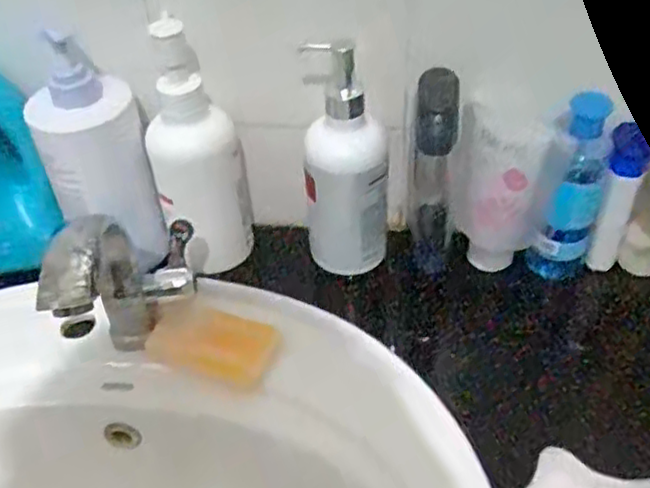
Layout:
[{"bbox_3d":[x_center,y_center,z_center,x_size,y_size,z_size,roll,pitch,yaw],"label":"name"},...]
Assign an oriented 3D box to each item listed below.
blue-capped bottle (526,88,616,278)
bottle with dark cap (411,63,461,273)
[{"bbox_3d":[0.192,-0.036,0.538,0.033,0.164,0.038,30,53,30],"label":"blue-capped bottle"},{"bbox_3d":[0.088,-0.051,0.565,0.032,0.186,0.044,3,44,8],"label":"bottle with dark cap"}]

